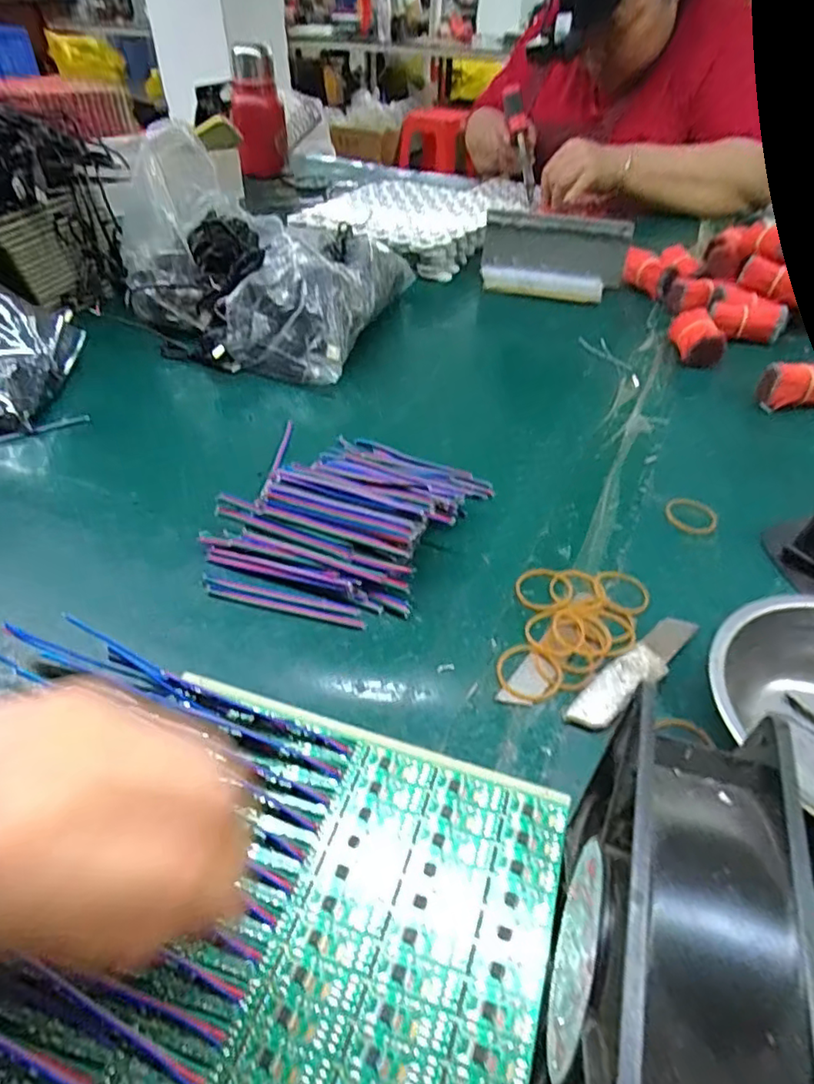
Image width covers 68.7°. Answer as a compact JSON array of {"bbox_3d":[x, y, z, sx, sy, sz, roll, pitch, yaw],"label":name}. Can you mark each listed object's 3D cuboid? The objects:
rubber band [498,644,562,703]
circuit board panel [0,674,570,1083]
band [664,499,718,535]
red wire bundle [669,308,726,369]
[{"bbox_3d":[0.065,0.068,0.314,0.033,0.004,0.035,1,43,0],"label":"rubber band"},{"bbox_3d":[-0.042,0.141,0.223,0.185,0.008,0.166,15,45,15],"label":"circuit board panel"},{"bbox_3d":[0.196,-0.019,0.410,0.033,0.004,0.033,18,46,17],"label":"band"},{"bbox_3d":[0.283,-0.201,0.585,0.042,0.037,0.067,7,43,7],"label":"red wire bundle"}]

